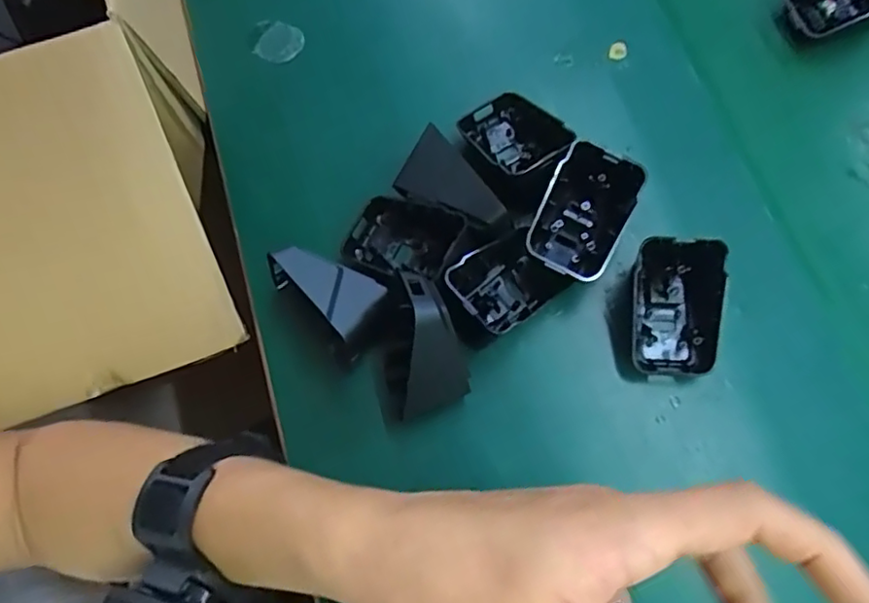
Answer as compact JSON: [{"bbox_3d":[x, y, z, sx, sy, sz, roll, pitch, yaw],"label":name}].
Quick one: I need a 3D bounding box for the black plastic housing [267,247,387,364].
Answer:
[{"bbox_3d":[-0.055,-0.004,0.317,0.067,0.038,0.039,39,78,12],"label":"black plastic housing"}]

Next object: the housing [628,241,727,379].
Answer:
[{"bbox_3d":[0.124,0.006,0.313,0.043,0.050,0.061,1,73,1],"label":"housing"}]

